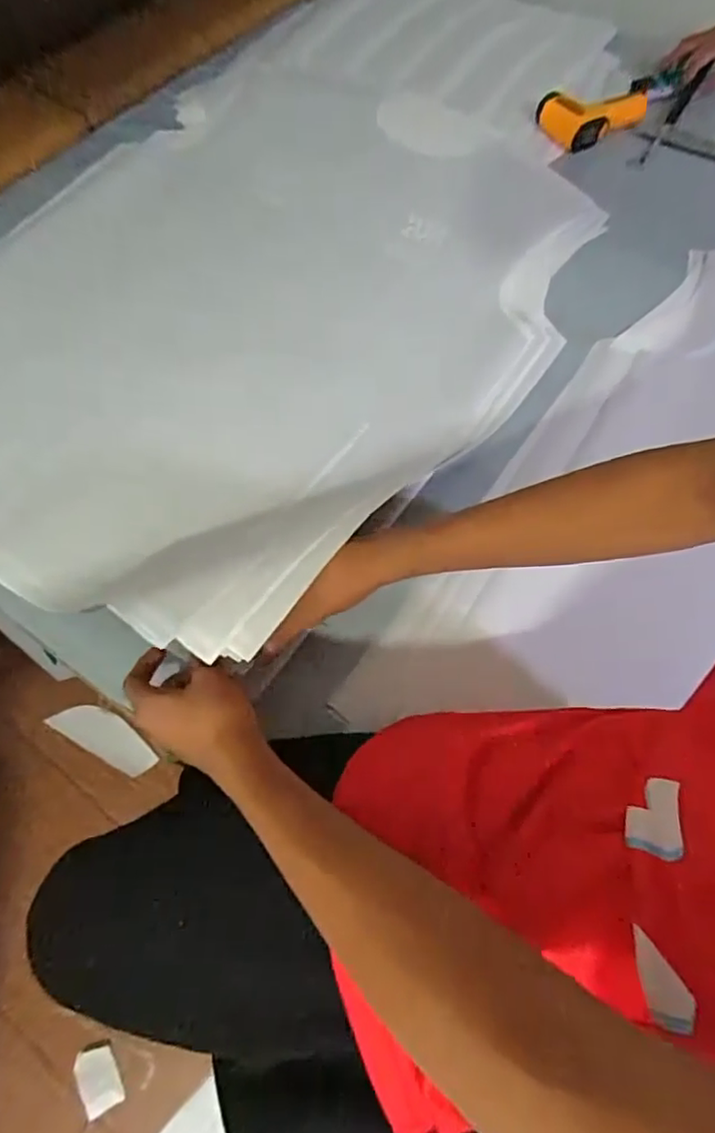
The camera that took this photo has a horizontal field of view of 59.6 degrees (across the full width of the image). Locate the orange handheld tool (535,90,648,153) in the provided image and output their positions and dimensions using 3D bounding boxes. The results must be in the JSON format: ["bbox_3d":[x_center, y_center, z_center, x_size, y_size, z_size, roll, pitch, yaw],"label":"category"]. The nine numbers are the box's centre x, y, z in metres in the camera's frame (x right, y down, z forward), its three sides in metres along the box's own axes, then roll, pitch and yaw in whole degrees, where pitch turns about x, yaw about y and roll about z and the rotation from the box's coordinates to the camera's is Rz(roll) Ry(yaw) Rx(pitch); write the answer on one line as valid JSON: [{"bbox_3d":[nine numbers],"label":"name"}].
[{"bbox_3d":[0.328,-0.629,0.861,0.161,0.037,0.081,-26,68,-14],"label":"orange handheld tool"}]

